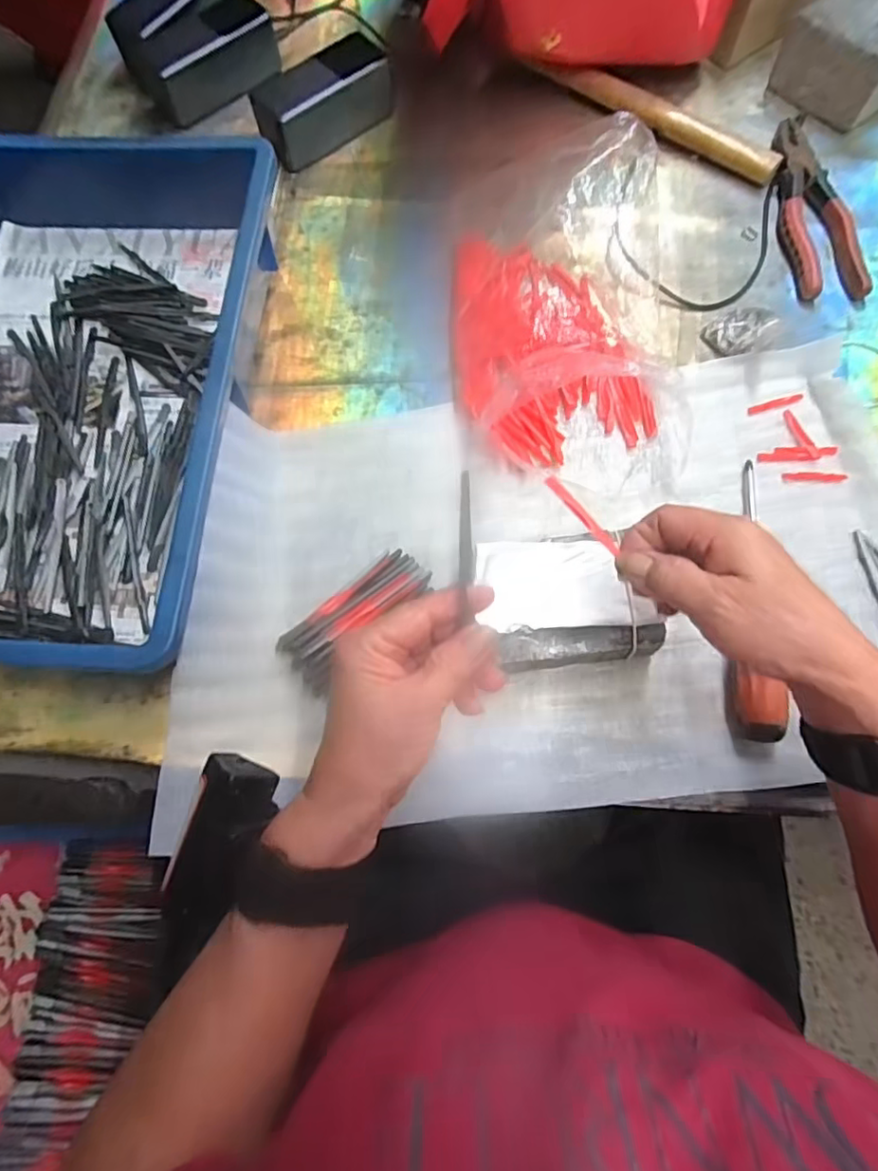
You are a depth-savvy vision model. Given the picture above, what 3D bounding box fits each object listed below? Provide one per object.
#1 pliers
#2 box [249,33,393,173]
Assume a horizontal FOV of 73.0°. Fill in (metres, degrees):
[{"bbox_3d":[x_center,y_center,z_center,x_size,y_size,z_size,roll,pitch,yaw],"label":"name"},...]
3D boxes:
[{"bbox_3d":[0.328,-0.337,0.528,0.059,0.018,0.199,-3,70,0],"label":"pliers"},{"bbox_3d":[-0.110,-0.452,0.559,0.138,0.051,0.061,-39,74,-12],"label":"box"}]

